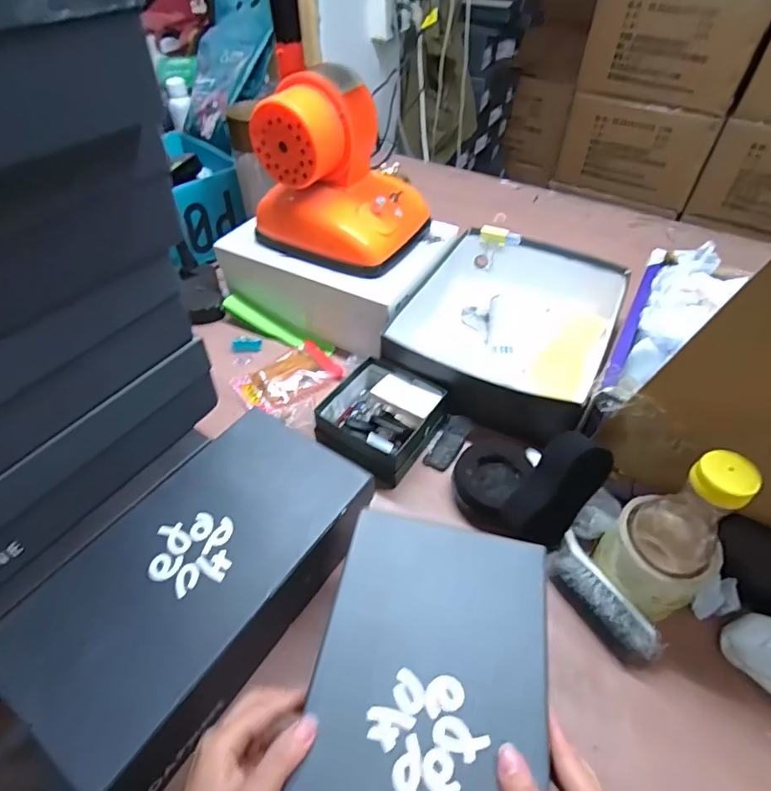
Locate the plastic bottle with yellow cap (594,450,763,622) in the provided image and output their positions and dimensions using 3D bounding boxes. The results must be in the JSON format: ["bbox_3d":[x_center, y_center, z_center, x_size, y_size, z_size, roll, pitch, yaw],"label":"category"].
[{"bbox_3d":[0.251,0.121,0.421,0.074,0.188,0.086,-28,54,-23],"label":"plastic bottle with yellow cap"}]

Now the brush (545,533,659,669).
[{"bbox_3d":[0.202,0.192,0.464,0.040,0.031,0.122,-21,51,-19],"label":"brush"}]

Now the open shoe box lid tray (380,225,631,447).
[{"bbox_3d":[0.173,-0.106,0.707,0.259,0.087,0.330,19,50,16],"label":"open shoe box lid tray"}]

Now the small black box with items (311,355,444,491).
[{"bbox_3d":[-0.006,0.028,0.604,0.124,0.051,0.141,27,53,22],"label":"small black box with items"}]

